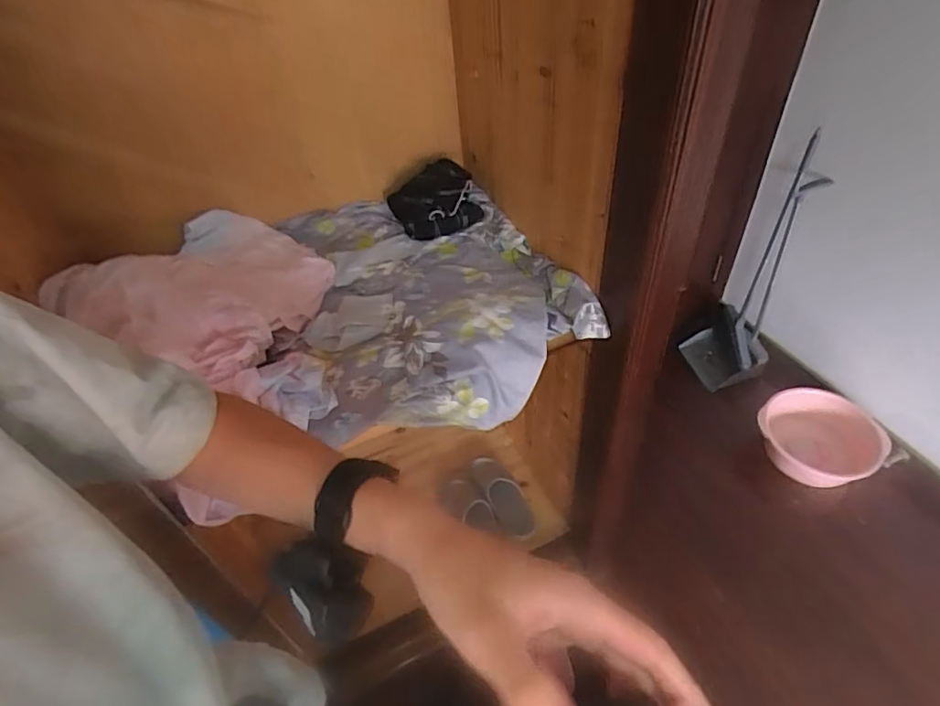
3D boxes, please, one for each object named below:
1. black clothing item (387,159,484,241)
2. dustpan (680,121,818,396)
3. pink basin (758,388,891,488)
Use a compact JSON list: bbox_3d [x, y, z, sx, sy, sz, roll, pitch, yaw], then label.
[{"bbox_3d":[-0.066,-0.306,1.120,0.153,0.093,0.160,-25,48,-17],"label":"black clothing item"},{"bbox_3d":[0.839,-0.237,1.690,0.224,0.745,0.273,20,51,23],"label":"dustpan"},{"bbox_3d":[1.023,0.258,1.612,0.301,0.150,0.290,-3,46,3],"label":"pink basin"}]

